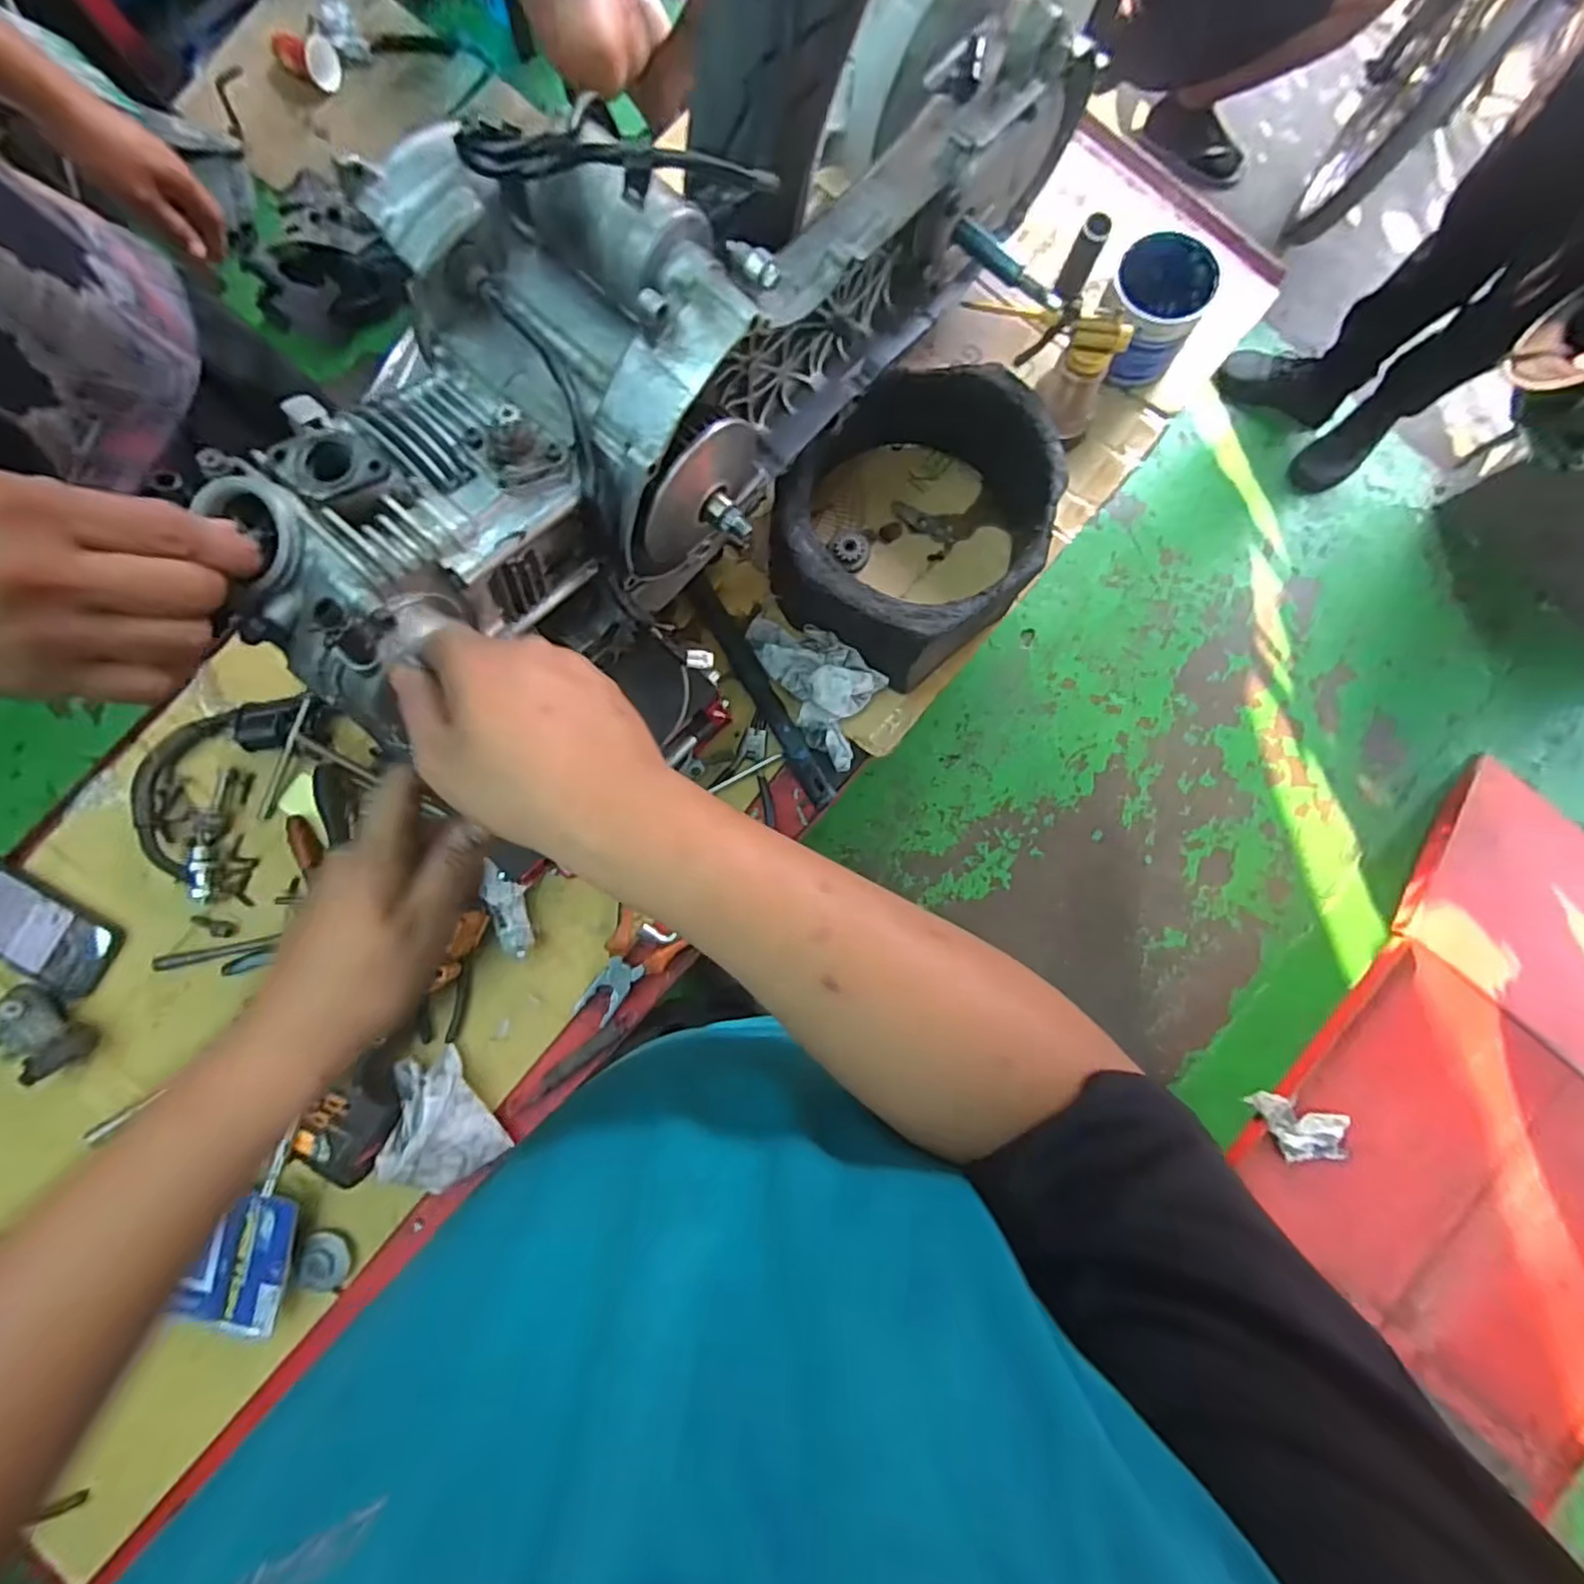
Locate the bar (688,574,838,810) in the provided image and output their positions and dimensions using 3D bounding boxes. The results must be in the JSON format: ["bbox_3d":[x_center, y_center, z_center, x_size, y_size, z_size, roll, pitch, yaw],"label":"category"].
[{"bbox_3d":[-0.033,-0.105,0.698,0.026,0.025,0.268,-30,86,-3],"label":"bar"}]

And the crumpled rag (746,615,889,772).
[{"bbox_3d":[0.016,-0.113,0.680,0.164,0.049,0.095,38,86,2],"label":"crumpled rag"}]

